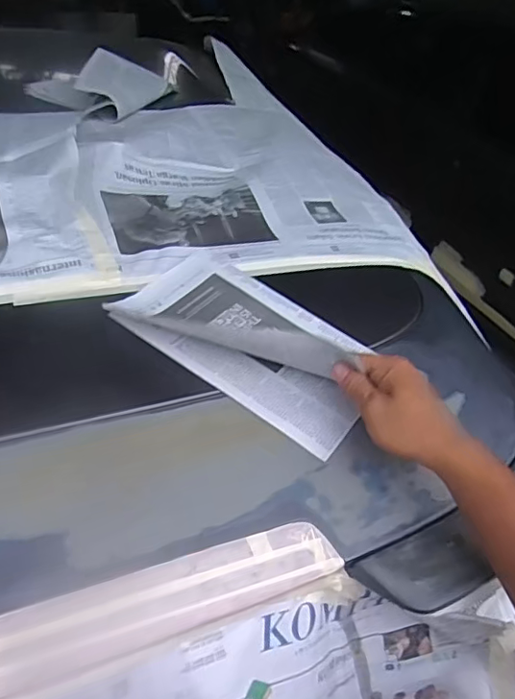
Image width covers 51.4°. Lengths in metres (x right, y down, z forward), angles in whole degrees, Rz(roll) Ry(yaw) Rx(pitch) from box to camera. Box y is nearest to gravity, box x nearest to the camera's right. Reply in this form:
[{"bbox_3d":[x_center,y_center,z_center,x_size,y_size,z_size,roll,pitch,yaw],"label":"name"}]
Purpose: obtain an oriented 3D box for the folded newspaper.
[{"bbox_3d":[-0.004,-0.012,0.602,0.276,0.048,0.162,25,43,22],"label":"folded newspaper"}]

